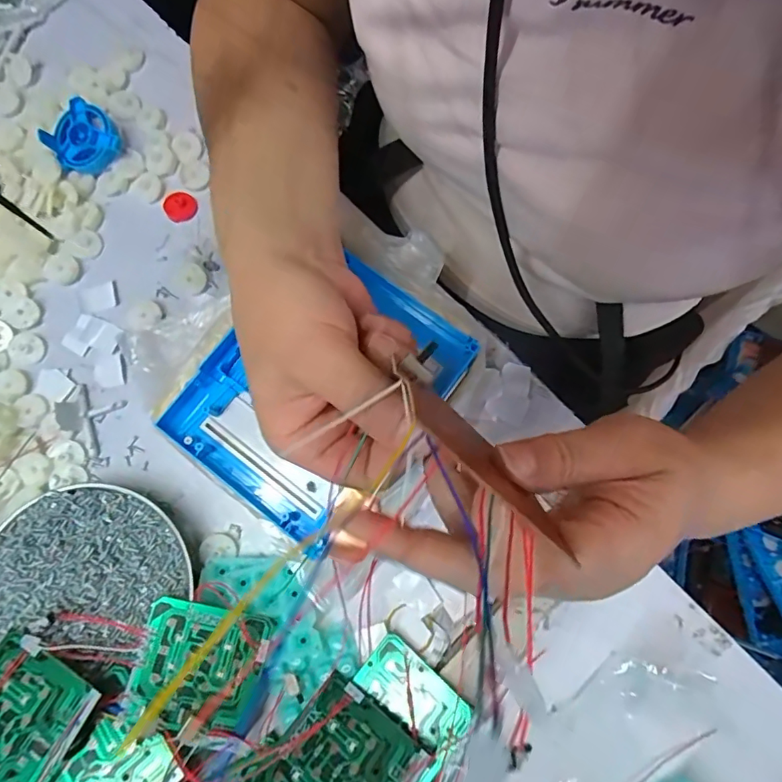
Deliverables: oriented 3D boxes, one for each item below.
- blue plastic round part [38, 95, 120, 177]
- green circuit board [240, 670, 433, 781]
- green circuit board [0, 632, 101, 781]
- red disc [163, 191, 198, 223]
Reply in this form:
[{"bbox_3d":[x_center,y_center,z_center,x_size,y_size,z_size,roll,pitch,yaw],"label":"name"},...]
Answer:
[{"bbox_3d":[-0.234,-0.192,0.381,0.048,0.021,0.051,0,79,0],"label":"blue plastic round part"},{"bbox_3d":[-0.032,0.205,0.277,0.075,0.005,0.065,-38,50,-26],"label":"green circuit board"},{"bbox_3d":[-0.210,0.181,0.273,0.076,0.007,0.070,22,67,14],"label":"green circuit board"},{"bbox_3d":[-0.161,-0.141,0.383,0.024,0.007,0.022,0,79,0],"label":"red disc"}]

